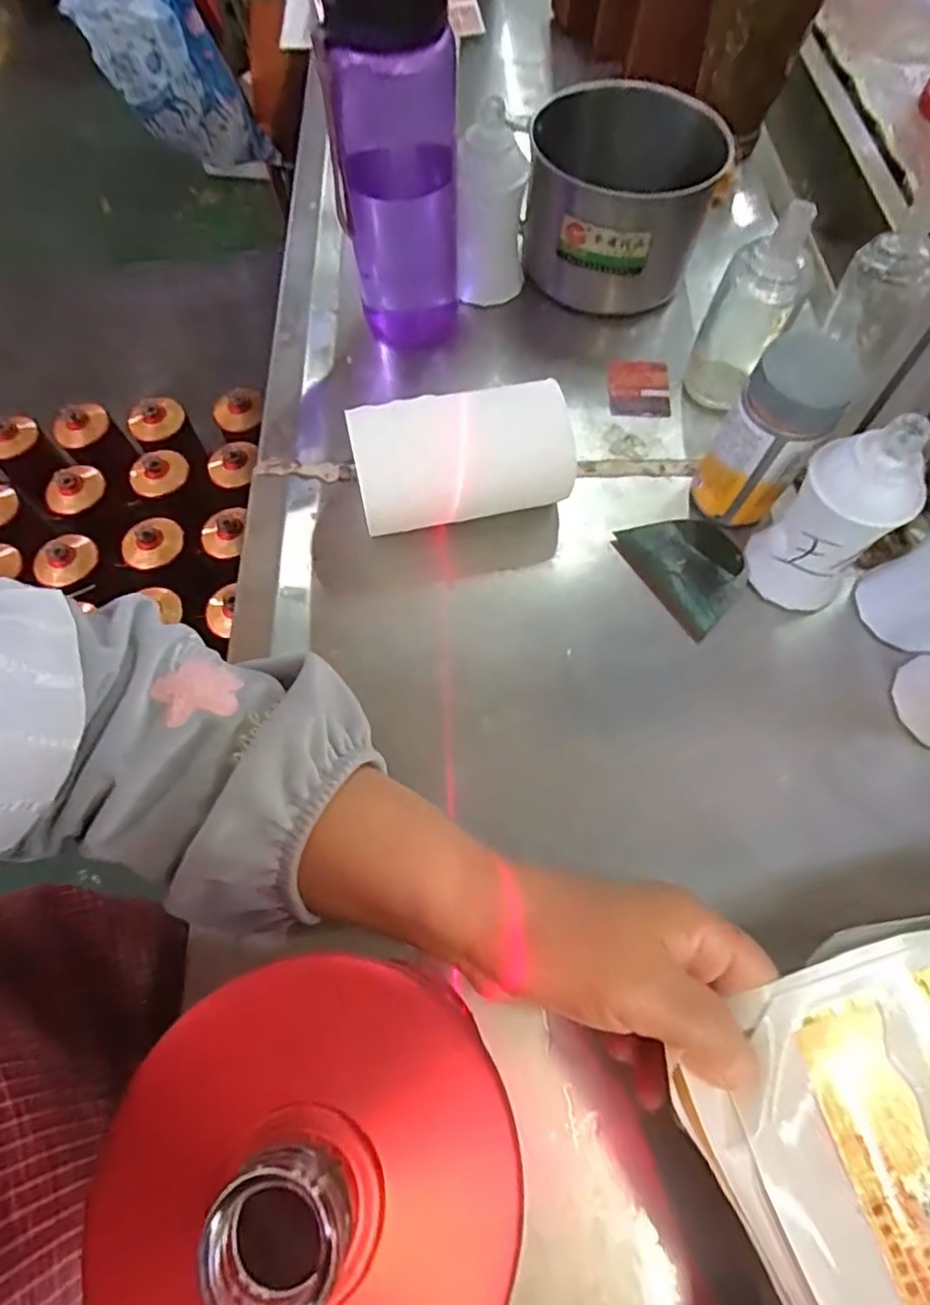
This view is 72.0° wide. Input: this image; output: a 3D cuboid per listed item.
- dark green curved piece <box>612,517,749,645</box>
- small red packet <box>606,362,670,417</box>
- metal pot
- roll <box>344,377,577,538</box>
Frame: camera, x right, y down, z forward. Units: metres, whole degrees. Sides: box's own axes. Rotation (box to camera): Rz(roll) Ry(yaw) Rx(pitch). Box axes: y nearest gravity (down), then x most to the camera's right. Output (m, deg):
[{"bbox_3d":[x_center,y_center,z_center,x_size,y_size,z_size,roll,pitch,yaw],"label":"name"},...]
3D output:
[{"bbox_3d":[0.143,-0.055,0.398,0.063,0.014,0.080,-28,67,-10],"label":"dark green curved piece"},{"bbox_3d":[0.126,-0.190,0.464,0.044,0.006,0.044,1,86,-1],"label":"small red packet"},{"bbox_3d":[0.112,-0.328,0.474,0.132,0.099,0.114,8,65,6],"label":"metal pot"},{"bbox_3d":[-0.004,-0.117,0.392,0.137,0.059,0.060,-11,65,-3],"label":"roll"}]

